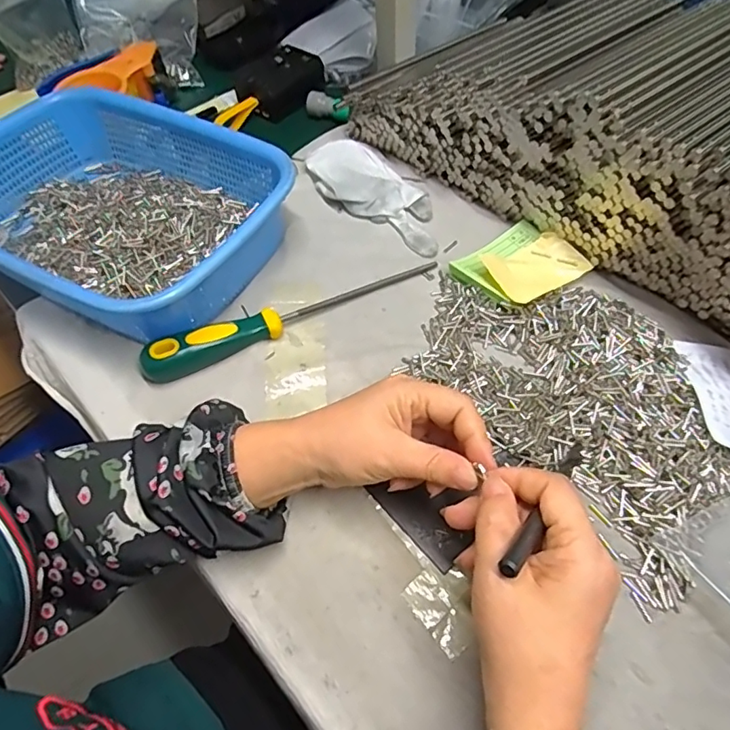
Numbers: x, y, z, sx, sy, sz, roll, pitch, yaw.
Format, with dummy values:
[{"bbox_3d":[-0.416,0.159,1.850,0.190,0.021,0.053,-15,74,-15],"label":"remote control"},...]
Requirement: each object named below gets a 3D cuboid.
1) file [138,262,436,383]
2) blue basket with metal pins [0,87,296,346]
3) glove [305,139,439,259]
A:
[{"bbox_3d":[-0.054,-0.041,0.423,0.246,0.029,0.023,-22,58,-12],"label":"file"},{"bbox_3d":[-0.212,-0.136,0.466,0.286,0.078,0.207,23,60,16],"label":"blue basket with metal pins"},{"bbox_3d":[0.015,-0.163,0.510,0.077,0.020,0.166,-35,62,-19],"label":"glove"}]

